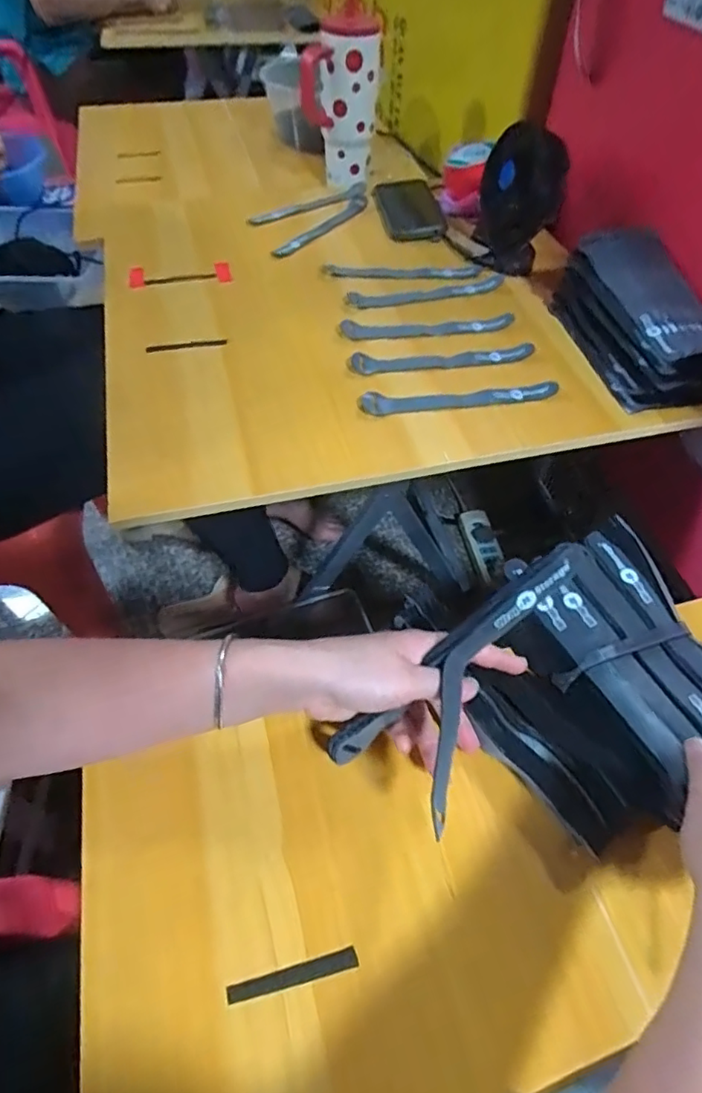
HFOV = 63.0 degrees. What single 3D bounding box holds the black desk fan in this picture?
[{"bbox_3d":[0.221,-0.465,0.742,0.091,0.123,0.164,6,53,4],"label":"black desk fan"}]

